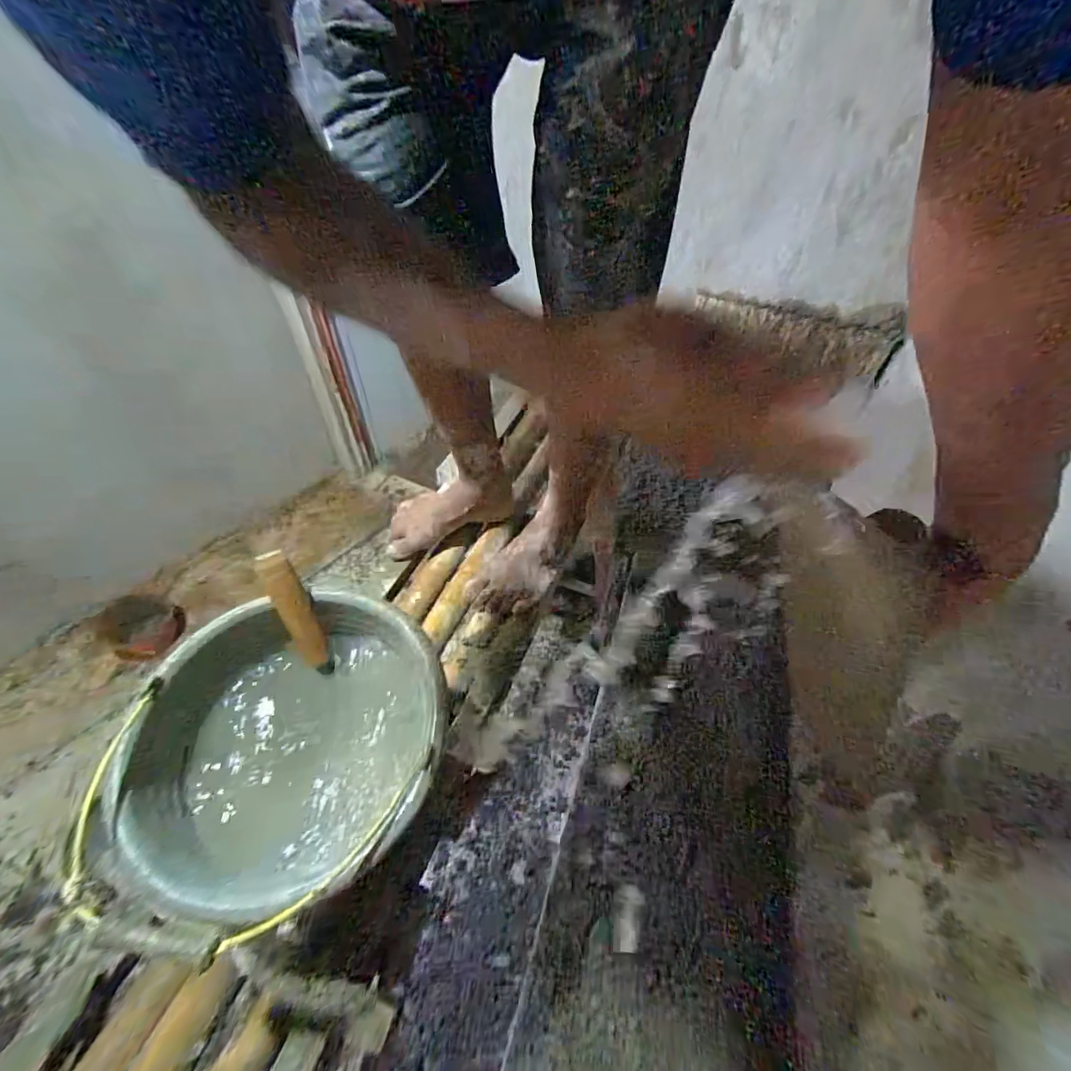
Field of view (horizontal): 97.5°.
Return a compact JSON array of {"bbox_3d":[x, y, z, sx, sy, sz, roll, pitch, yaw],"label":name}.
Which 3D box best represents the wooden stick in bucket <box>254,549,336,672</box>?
[{"bbox_3d":[-0.252,0.084,0.496,0.031,0.141,0.017,-24,16,-20],"label":"wooden stick in bucket"}]

